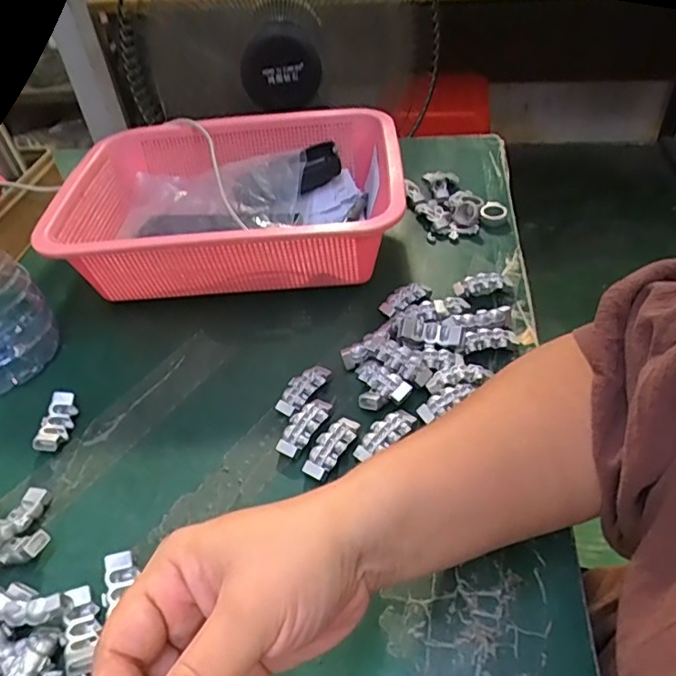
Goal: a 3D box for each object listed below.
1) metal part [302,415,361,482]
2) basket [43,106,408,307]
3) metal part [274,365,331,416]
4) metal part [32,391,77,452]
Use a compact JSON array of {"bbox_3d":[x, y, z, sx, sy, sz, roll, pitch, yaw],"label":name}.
[{"bbox_3d":[-0.004,0.071,0.366,0.019,0.013,0.047,22,50,28],"label":"metal part"},{"bbox_3d":[-0.093,-0.122,0.528,0.289,0.096,0.214,-3,43,5],"label":"basket"},{"bbox_3d":[-0.025,0.036,0.405,0.018,0.013,0.047,23,50,28],"label":"metal part"},{"bbox_3d":[-0.202,0.061,0.403,0.018,0.018,0.045,-3,43,5],"label":"metal part"}]

